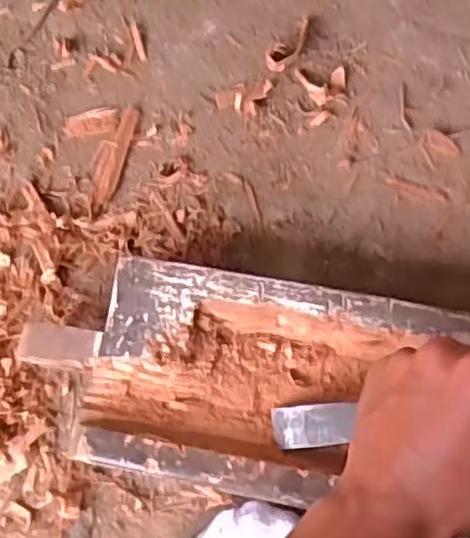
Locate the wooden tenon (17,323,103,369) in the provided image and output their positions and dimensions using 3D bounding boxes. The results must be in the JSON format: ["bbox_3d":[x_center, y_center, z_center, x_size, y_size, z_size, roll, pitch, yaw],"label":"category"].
[{"bbox_3d":[-0.111,0.049,0.458,0.049,0.009,0.025,8,86,5],"label":"wooden tenon"}]

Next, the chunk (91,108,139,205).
[{"bbox_3d":[-0.090,-0.083,0.527,0.023,0.004,0.073,19,86,6],"label":"chunk"}]

